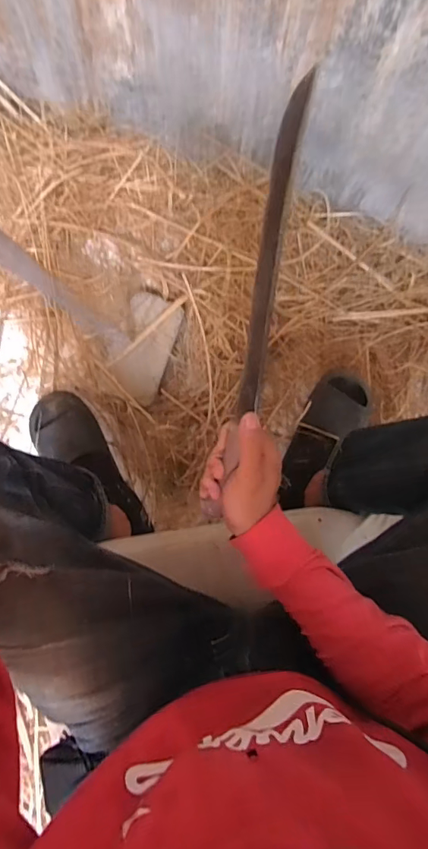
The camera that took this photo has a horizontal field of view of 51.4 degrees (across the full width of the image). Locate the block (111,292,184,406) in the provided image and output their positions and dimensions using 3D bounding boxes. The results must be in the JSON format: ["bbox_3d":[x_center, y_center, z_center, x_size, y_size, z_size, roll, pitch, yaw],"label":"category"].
[{"bbox_3d":[-0.135,-0.145,0.853,0.106,0.043,0.201,18,82,-2],"label":"block"}]

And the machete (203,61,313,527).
[{"bbox_3d":[0.037,-0.084,0.421,0.032,0.033,0.401,8,109,-3],"label":"machete"}]

